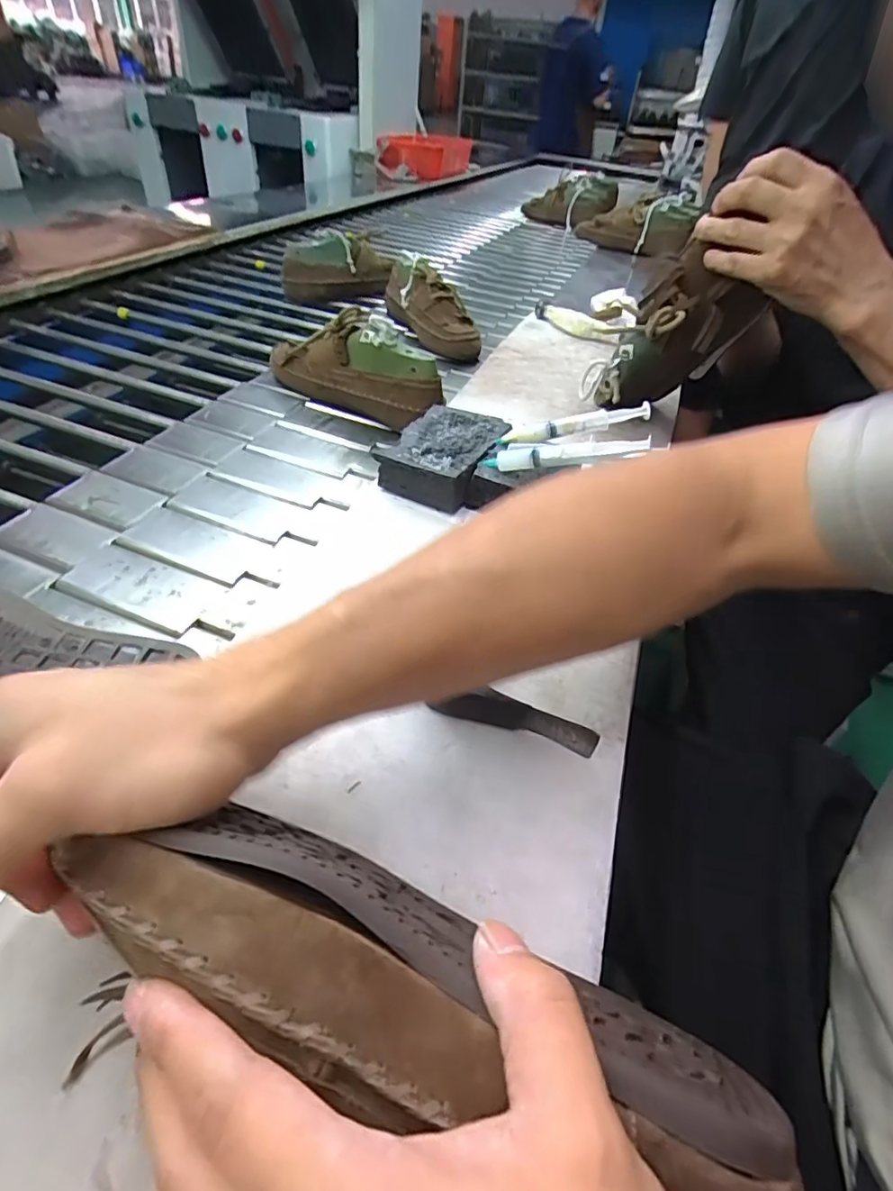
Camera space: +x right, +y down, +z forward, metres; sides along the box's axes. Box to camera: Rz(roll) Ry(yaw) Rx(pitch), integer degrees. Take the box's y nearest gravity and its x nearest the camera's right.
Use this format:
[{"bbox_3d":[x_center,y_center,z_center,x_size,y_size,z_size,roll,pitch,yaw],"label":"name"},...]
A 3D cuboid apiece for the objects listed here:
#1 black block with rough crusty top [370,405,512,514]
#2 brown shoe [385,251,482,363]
[{"bbox_3d":[-0.001,-0.130,0.511,0.085,0.037,0.130,21,45,15],"label":"black block with rough crusty top"},{"bbox_3d":[-0.025,-0.478,0.908,0.081,0.114,0.237,-12,46,-19],"label":"brown shoe"}]

